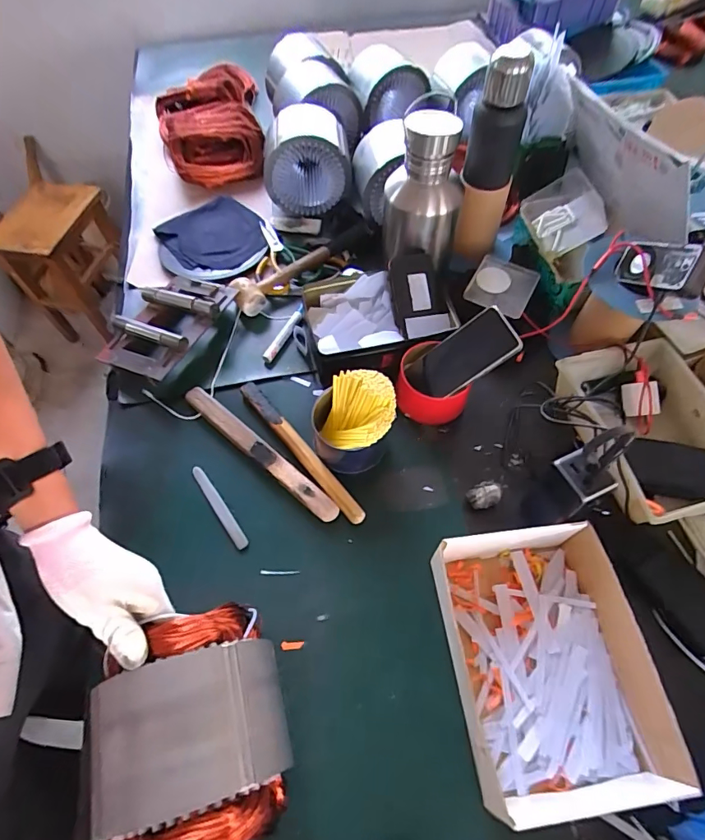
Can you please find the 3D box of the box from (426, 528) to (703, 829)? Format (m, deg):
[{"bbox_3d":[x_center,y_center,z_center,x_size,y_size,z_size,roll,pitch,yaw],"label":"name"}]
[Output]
[{"bbox_3d":[0.200,0.247,0.466,0.191,0.062,0.251,-6,60,-2],"label":"box"}]

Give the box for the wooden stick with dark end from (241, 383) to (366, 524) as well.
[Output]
[{"bbox_3d":[-0.073,0.038,0.618,0.022,0.016,0.258,-36,65,-18],"label":"wooden stick with dark end"}]

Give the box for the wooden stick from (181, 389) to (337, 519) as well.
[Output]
[{"bbox_3d":[-0.127,0.041,0.615,0.274,0.019,0.028,37,67,21],"label":"wooden stick"}]

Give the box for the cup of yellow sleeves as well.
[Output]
[{"bbox_3d":[0.000,0.002,0.594,0.105,0.094,0.101,-1,60,1],"label":"cup of yellow sleeves"}]

